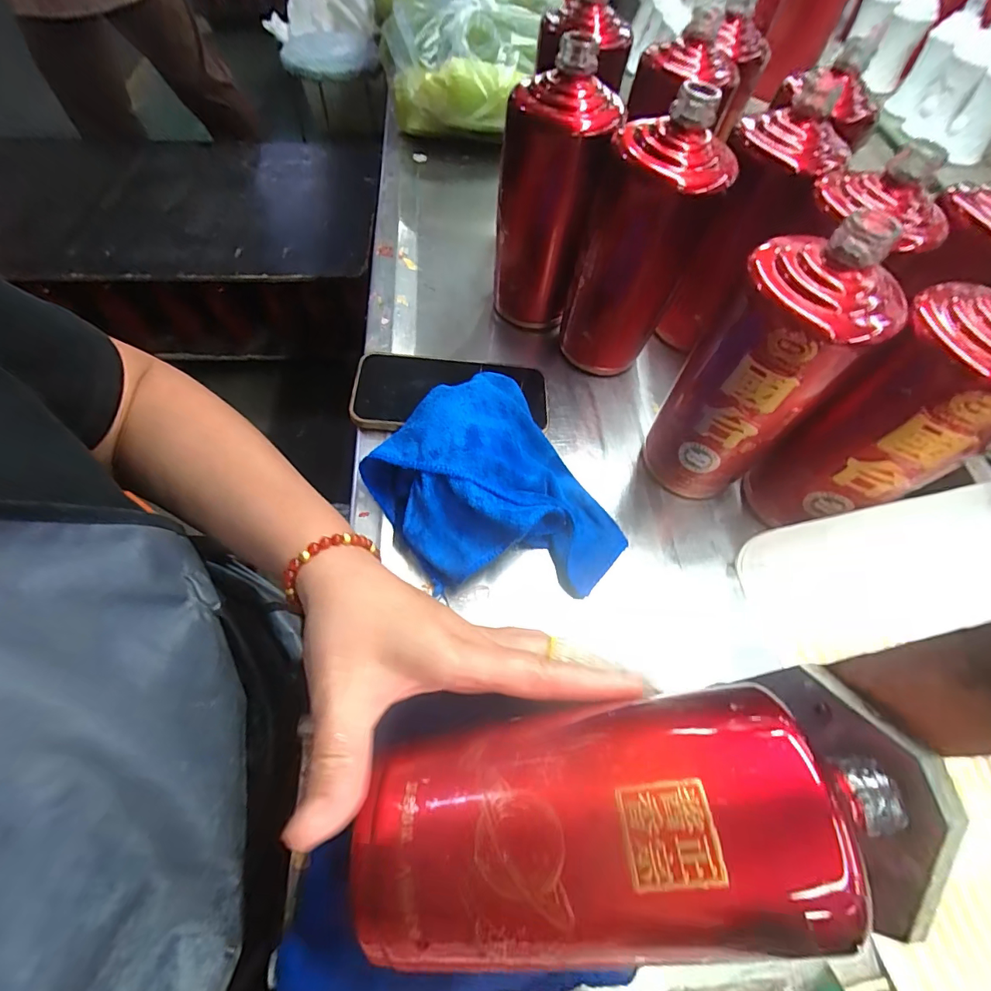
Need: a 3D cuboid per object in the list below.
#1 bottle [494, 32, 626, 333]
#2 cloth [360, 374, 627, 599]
[{"bbox_3d":[0.046,-0.254,0.412,0.090,0.210,0.096,3,60,-1],"label":"bottle"},{"bbox_3d":[-0.001,0.000,0.323,0.133,0.062,0.161,-31,66,-19],"label":"cloth"}]

